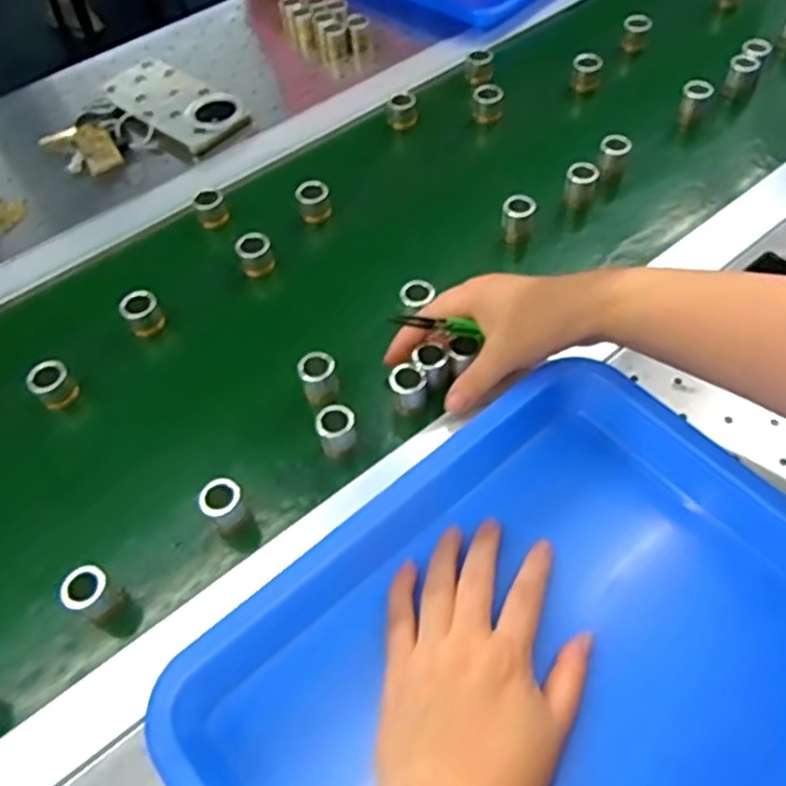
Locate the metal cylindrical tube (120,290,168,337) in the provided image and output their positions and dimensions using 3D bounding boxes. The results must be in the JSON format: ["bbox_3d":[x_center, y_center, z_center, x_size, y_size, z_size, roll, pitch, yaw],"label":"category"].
[{"bbox_3d":[-0.184,-0.058,0.511,0.025,0.034,0.020,-28,57,-14],"label":"metal cylindrical tube"}]

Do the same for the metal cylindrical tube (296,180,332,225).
[{"bbox_3d":[-0.064,-0.157,0.568,0.025,0.029,0.023,-11,54,-3],"label":"metal cylindrical tube"}]

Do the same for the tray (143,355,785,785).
[{"bbox_3d":[0.081,0.152,0.346,0.321,0.058,0.273,-37,60,-20],"label":"tray"}]

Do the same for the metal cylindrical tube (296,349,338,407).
[{"bbox_3d":[-0.049,-0.010,0.459,0.023,0.032,0.021,-2,54,3],"label":"metal cylindrical tube"}]

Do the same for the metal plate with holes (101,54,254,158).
[{"bbox_3d":[-0.212,-0.280,0.667,0.156,0.014,0.076,35,64,26],"label":"metal plate with holes"}]

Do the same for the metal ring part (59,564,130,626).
[{"bbox_3d":[-0.168,0.114,0.387,0.019,0.036,0.024,26,61,22],"label":"metal ring part"}]

